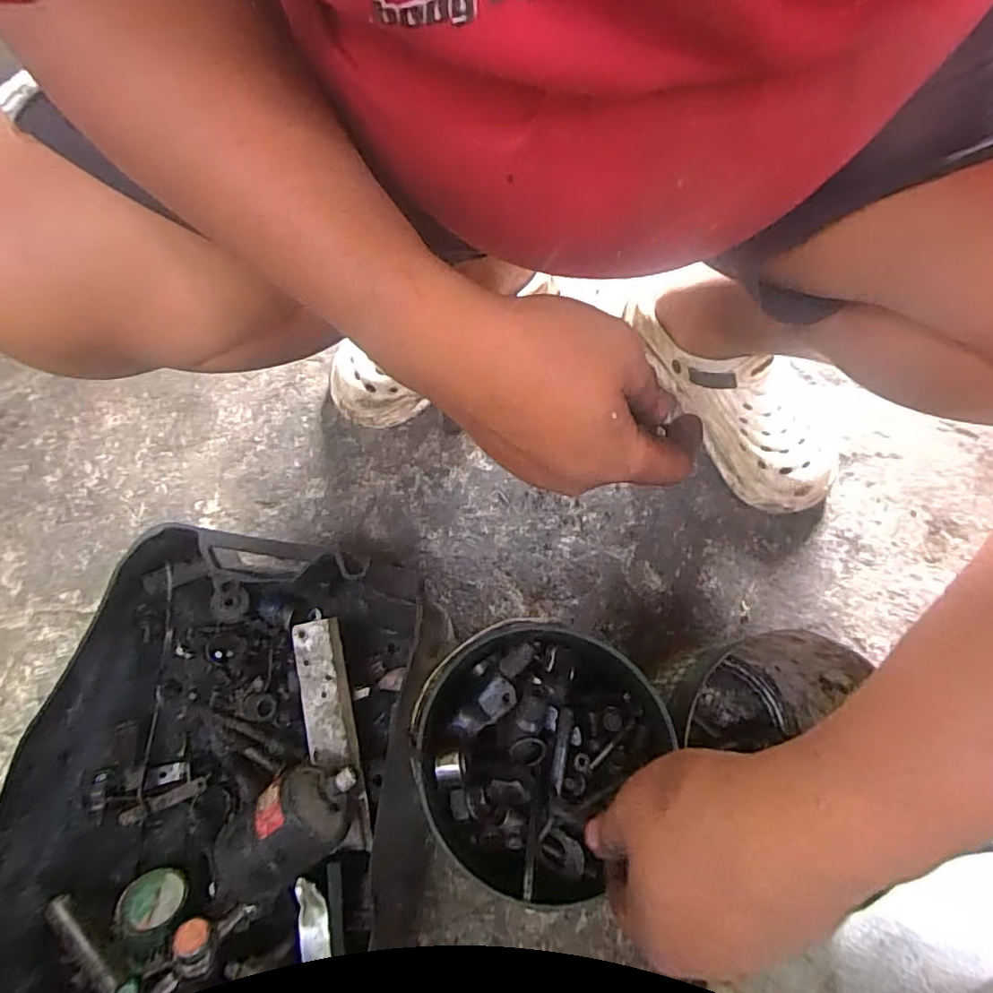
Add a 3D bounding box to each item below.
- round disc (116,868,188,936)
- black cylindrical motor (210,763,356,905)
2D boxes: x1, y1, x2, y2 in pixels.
[{"bbox_3d":[-0.287,0.335,0.485,0.043,0.005,0.047,19,40,-16],"label":"round disc"},{"bbox_3d":[-0.179,0.282,0.492,0.133,0.059,0.073,-39,75,-11],"label":"black cylindrical motor"}]

